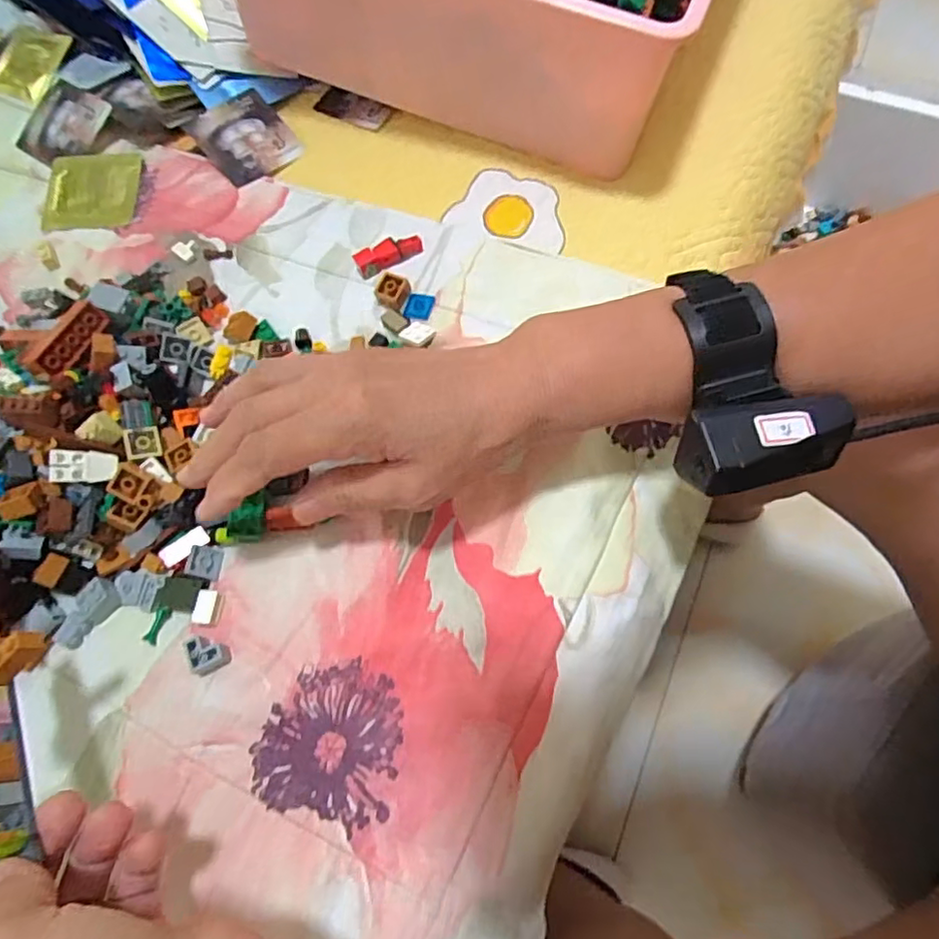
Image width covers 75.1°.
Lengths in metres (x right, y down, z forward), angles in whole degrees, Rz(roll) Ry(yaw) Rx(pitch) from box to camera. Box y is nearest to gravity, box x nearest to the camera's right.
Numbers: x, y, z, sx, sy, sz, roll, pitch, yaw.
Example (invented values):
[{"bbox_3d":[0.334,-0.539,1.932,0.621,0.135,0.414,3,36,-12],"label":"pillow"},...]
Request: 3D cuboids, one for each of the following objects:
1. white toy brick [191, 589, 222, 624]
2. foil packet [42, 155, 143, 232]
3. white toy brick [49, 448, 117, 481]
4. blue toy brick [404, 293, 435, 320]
[{"bbox_3d":[-0.131,0.069,0.304,0.011,0.005,0.016,3,68,4],"label":"white toy brick"},{"bbox_3d":[-0.263,-0.195,0.425,0.065,0.007,0.059,-2,67,2],"label":"foil packet"},{"bbox_3d":[-0.197,-0.002,0.312,0.030,0.005,0.016,3,80,-32],"label":"white toy brick"},{"bbox_3d":[-0.030,-0.098,0.366,0.017,0.004,0.018,13,69,8],"label":"blue toy brick"}]

